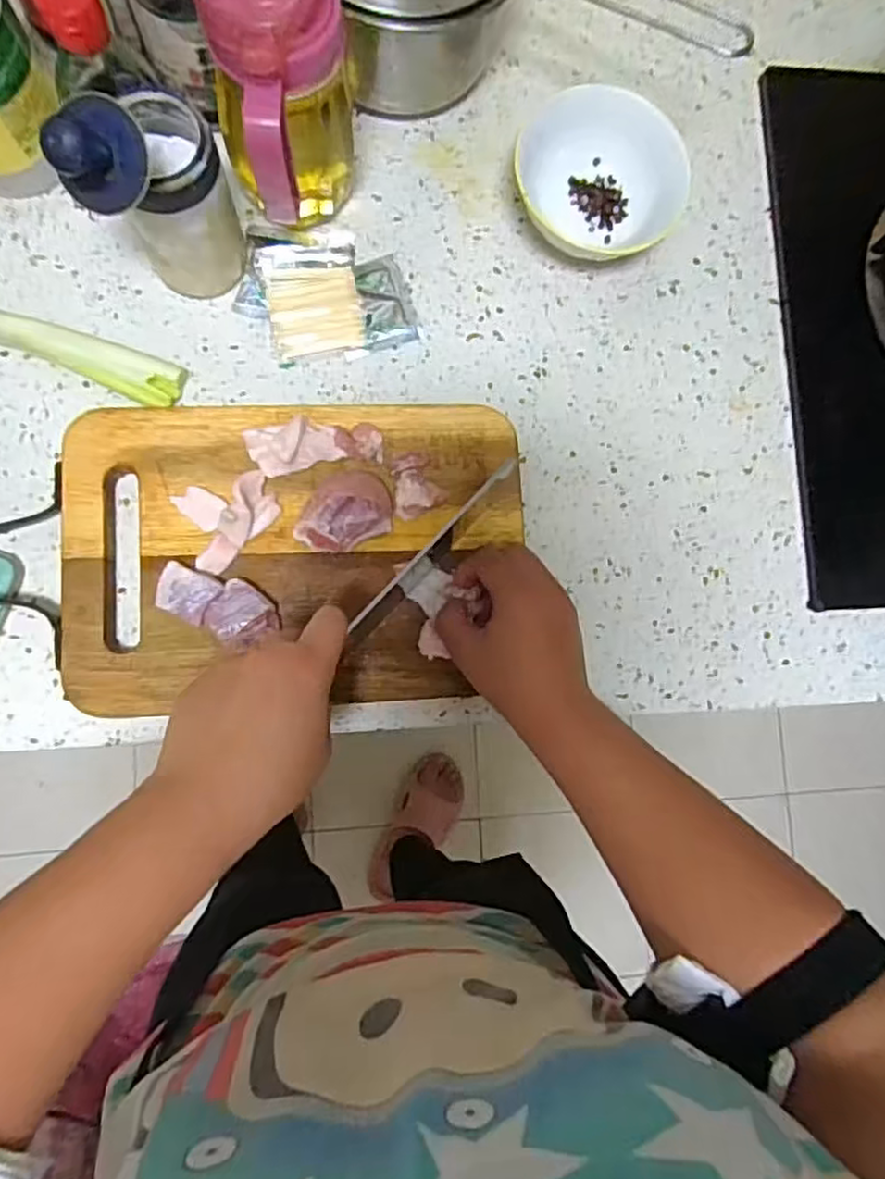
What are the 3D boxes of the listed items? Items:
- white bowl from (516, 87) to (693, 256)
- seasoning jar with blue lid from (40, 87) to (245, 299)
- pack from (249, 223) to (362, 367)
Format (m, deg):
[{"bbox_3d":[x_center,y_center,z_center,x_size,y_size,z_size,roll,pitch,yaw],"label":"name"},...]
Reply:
[{"bbox_3d":[0.116,-0.299,0.494,0.114,0.056,0.114,-3,84,-7],"label":"white bowl"},{"bbox_3d":[-0.170,-0.239,0.400,0.076,0.160,0.077,1,83,-7],"label":"seasoning jar with blue lid"},{"bbox_3d":[-0.092,-0.215,0.478,0.069,0.016,0.094,-13,85,-8],"label":"pack"}]

